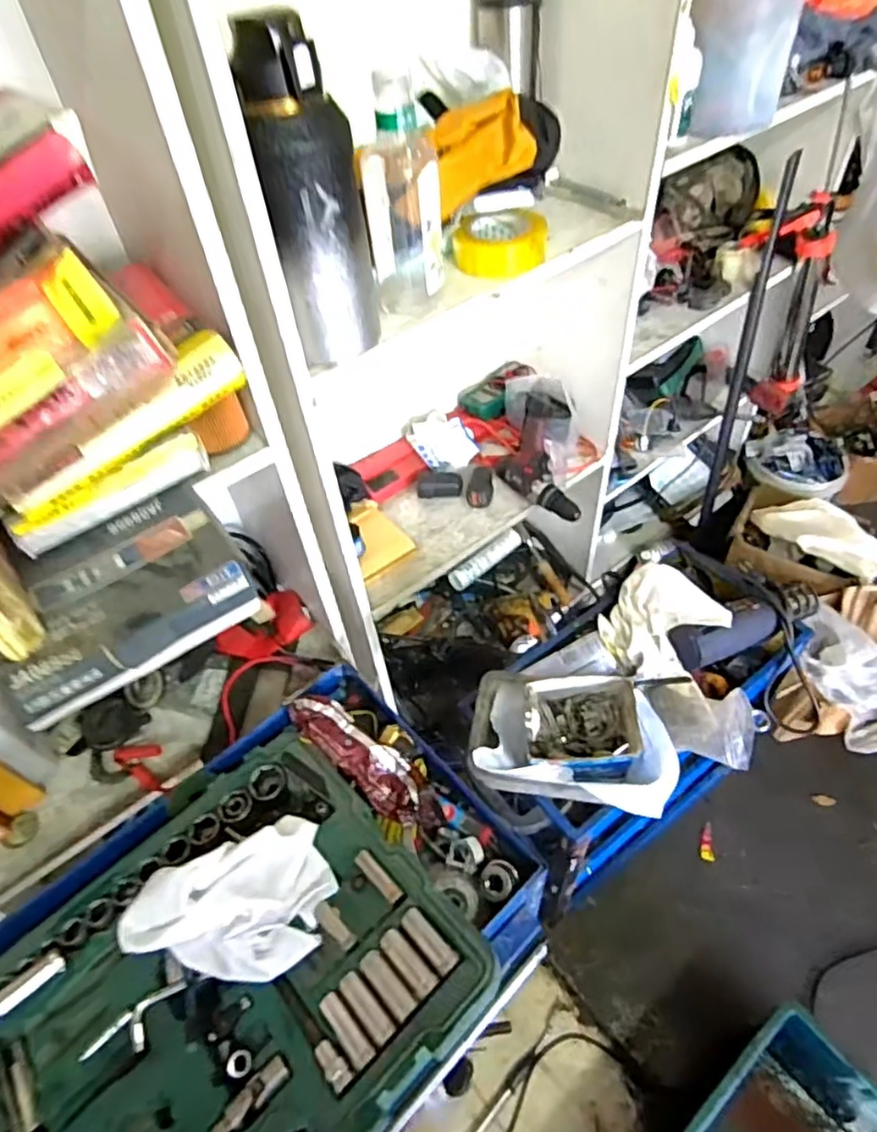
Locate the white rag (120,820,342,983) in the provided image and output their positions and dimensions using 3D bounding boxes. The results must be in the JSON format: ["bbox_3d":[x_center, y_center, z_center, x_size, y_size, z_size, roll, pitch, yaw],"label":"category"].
[{"bbox_3d":[-0.201,0.330,0.602,0.197,0.070,0.130,-26,52,-15],"label":"white rag"}]

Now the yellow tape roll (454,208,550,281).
[{"bbox_3d":[0.086,-0.452,0.877,0.120,0.049,0.120,-3,50,3],"label":"yellow tape roll"}]

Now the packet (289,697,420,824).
[{"bbox_3d":[-0.096,0.223,0.760,0.194,0.022,0.056,38,62,15],"label":"packet"}]

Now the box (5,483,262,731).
[{"bbox_3d":[-0.288,0.027,0.583,0.212,0.049,0.165,-32,54,-20],"label":"box"}]

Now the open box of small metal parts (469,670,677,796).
[{"bbox_3d":[0.172,0.221,0.840,0.251,0.086,0.165,4,50,10],"label":"open box of small metal parts"}]

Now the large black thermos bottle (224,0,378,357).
[{"bbox_3d":[-0.120,-0.351,0.635,0.089,0.300,0.079,-9,50,-2],"label":"large black thermos bottle"}]

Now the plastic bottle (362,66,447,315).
[{"bbox_3d":[-0.041,-0.418,0.732,0.085,0.229,0.081,-9,50,-2],"label":"plastic bottle"}]

